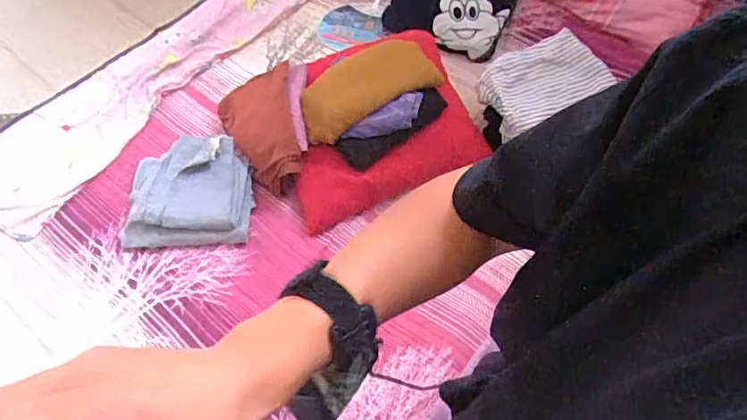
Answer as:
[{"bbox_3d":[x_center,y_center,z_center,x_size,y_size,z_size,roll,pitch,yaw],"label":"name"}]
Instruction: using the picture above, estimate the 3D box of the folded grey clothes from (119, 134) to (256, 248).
[{"bbox_3d":[-0.393,-0.039,1.119,0.267,0.091,0.223,-3,61,1],"label":"folded grey clothes"}]

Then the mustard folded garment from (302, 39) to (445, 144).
[{"bbox_3d":[-0.009,-0.256,1.103,0.306,0.092,0.134,-32,64,-15],"label":"mustard folded garment"}]

